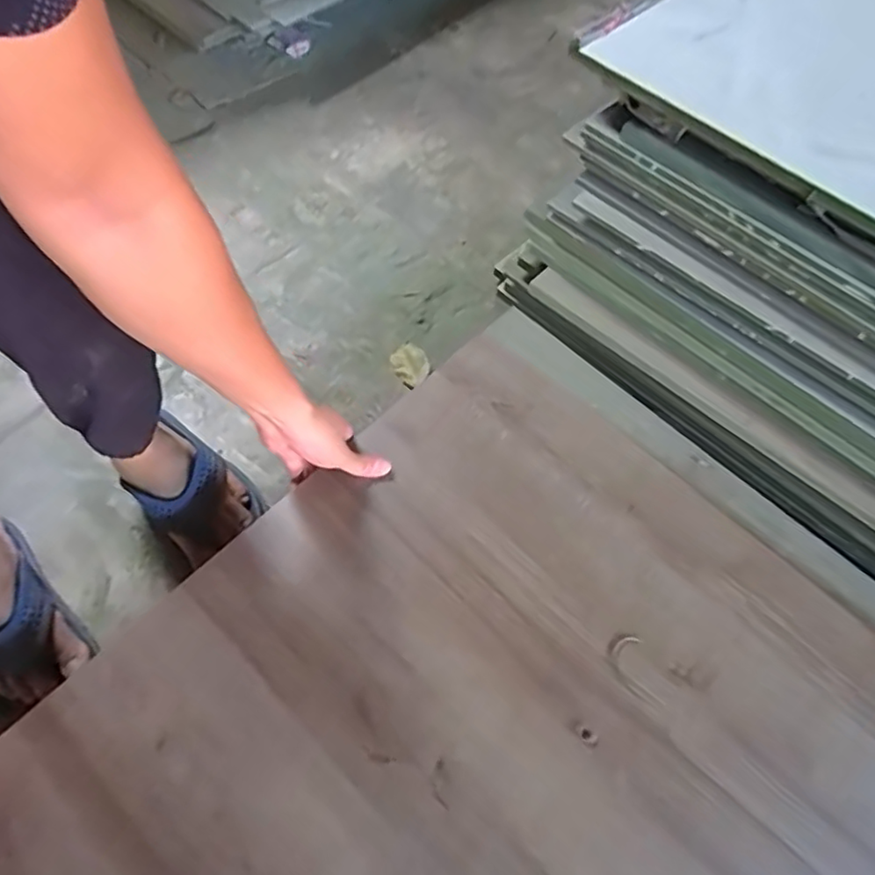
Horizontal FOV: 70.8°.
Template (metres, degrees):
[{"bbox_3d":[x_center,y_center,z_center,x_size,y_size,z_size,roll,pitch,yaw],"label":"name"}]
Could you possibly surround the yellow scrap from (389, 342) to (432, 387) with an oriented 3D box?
[{"bbox_3d":[-0.038,-0.107,0.894,0.069,0.019,0.052,40,66,19],"label":"yellow scrap"}]

